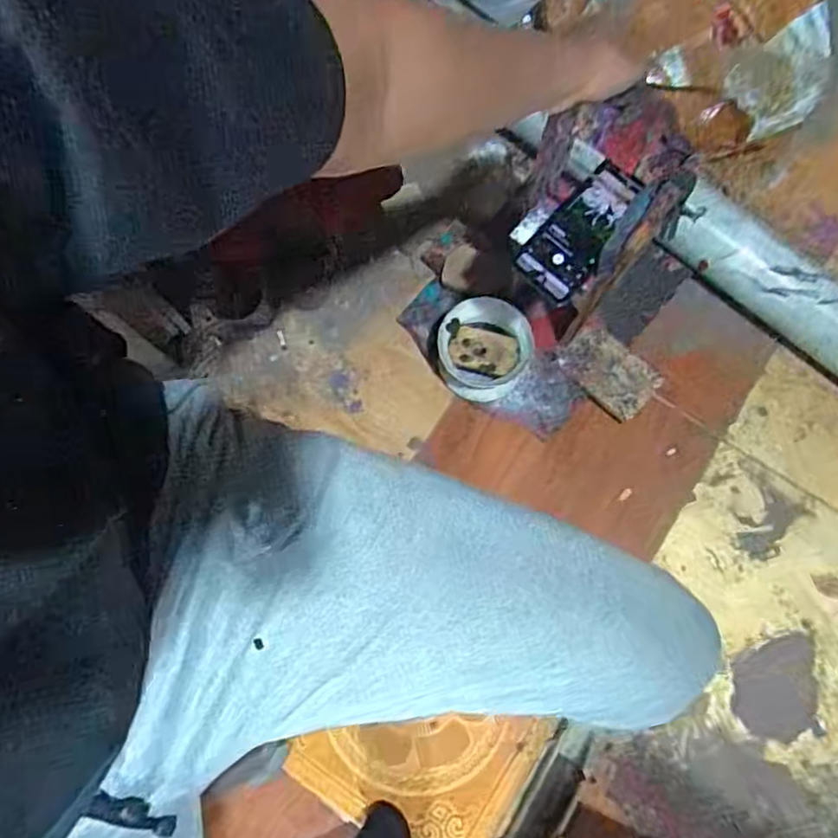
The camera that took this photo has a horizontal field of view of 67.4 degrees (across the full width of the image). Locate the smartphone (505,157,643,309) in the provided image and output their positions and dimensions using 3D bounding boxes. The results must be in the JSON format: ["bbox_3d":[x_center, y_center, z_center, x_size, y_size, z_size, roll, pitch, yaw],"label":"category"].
[{"bbox_3d":[0.172,-0.195,0.665,0.143,0.015,0.080,-43,77,6],"label":"smartphone"}]

